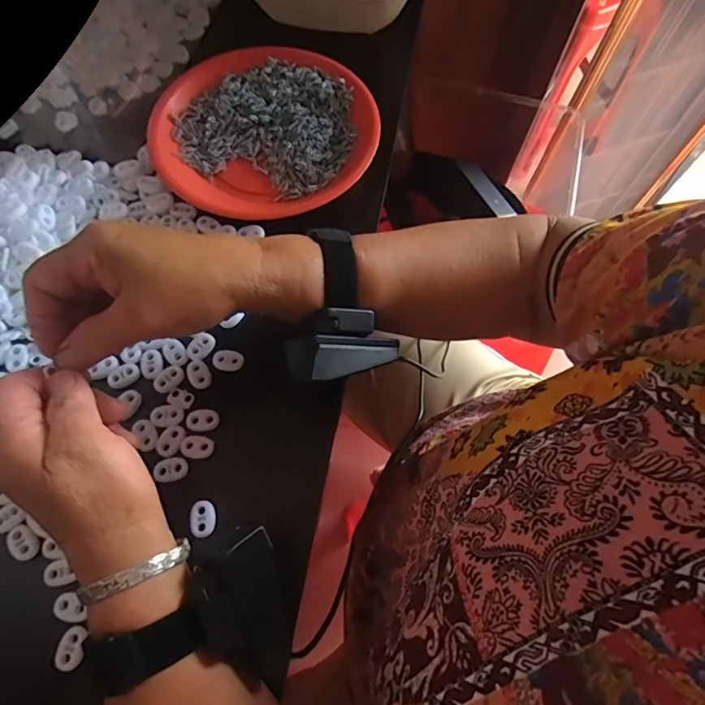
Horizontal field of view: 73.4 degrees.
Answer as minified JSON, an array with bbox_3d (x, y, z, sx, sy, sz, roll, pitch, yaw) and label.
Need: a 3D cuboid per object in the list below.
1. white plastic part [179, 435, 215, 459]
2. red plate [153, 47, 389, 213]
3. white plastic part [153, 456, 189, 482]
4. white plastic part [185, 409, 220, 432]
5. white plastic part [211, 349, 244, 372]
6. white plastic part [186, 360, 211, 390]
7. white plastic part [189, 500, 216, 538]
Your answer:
[{"bbox_3d":[-0.106,0.065,0.324,0.021,0.004,0.015,11,66,5],"label":"white plastic part"},{"bbox_3d":[-0.077,-0.198,0.422,0.189,0.028,0.167,-14,67,-6],"label":"red plate"},{"bbox_3d":[-0.121,0.078,0.317,0.021,0.005,0.016,-6,66,-3],"label":"white plastic part"},{"bbox_3d":[-0.105,0.047,0.330,0.023,0.004,0.015,-2,66,-2],"label":"white plastic part"},{"bbox_3d":[-0.092,0.006,0.348,0.022,0.004,0.016,5,66,2],"label":"white plastic part"},{"bbox_3d":[-0.112,0.016,0.343,0.015,0.004,0.023,-29,69,-13],"label":"white plastic part"},{"bbox_3d":[-0.097,0.107,0.306,0.015,0.005,0.023,-8,66,-4],"label":"white plastic part"}]

